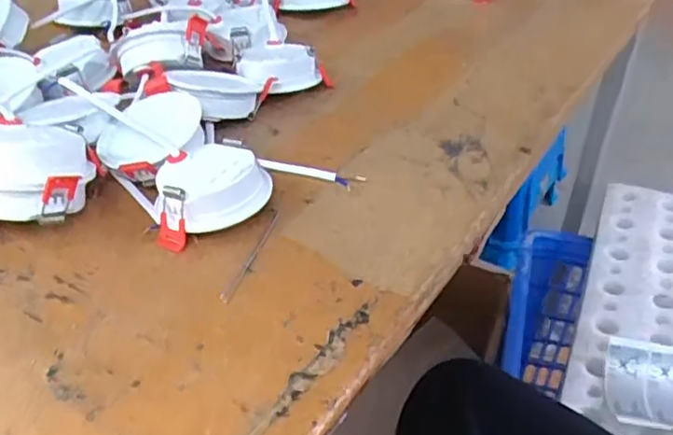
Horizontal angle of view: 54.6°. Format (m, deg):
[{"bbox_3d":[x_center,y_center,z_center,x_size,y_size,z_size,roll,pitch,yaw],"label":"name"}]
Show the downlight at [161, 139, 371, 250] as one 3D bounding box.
[{"bbox_3d":[-0.057,-0.027,0.410,0.124,0.034,0.061,-23,45,-27],"label":"downlight"}]

